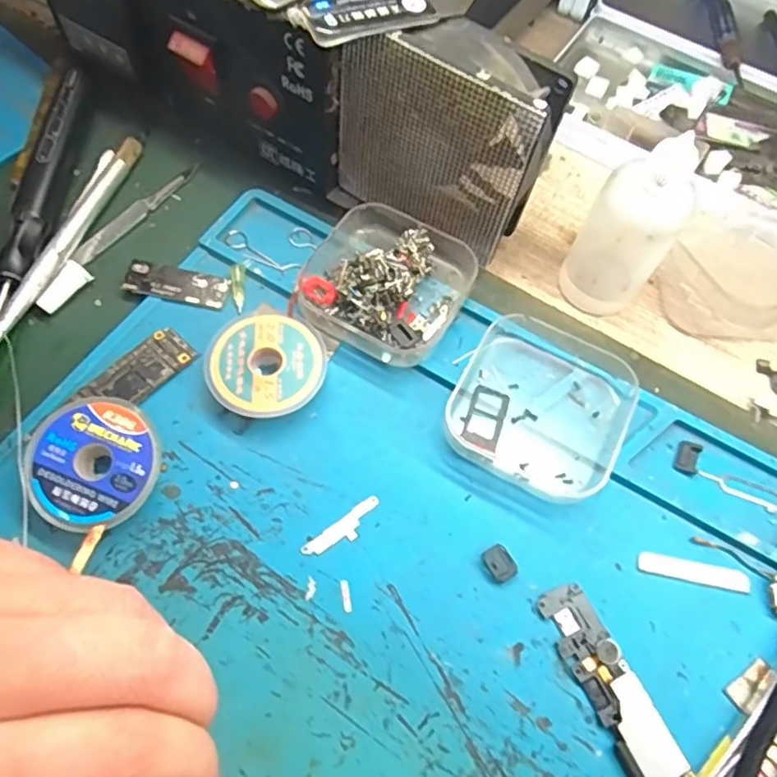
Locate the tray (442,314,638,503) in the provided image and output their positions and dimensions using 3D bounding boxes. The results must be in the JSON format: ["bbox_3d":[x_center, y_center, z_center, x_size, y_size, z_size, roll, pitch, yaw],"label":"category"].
[{"bbox_3d":[0.061,0.005,0.233,0.064,0.017,0.066,24,65,8],"label":"tray"}]

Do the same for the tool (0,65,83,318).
[{"bbox_3d":[-0.154,-0.089,0.264,0.012,0.019,0.134,2,64,-2],"label":"tool"}]

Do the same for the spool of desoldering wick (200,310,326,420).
[{"bbox_3d":[-0.047,-0.008,0.234,0.044,0.014,0.045,1,64,-3],"label":"spool of desoldering wick"}]

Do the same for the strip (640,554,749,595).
[{"bbox_3d":[0.109,0.065,0.213,0.038,0.004,0.008,12,64,3],"label":"strip"}]

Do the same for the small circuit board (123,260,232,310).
[{"bbox_3d":[-0.090,-0.044,0.255,0.043,0.005,0.015,10,64,2],"label":"small circuit board"}]

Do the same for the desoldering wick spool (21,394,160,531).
[{"bbox_3d":[-0.104,0.028,0.212,0.043,0.017,0.044,1,64,-3],"label":"desoldering wick spool"}]

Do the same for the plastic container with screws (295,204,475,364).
[{"bbox_3d":[-0.001,-0.046,0.250,0.063,0.025,0.062,26,65,9],"label":"plastic container with screws"}]

